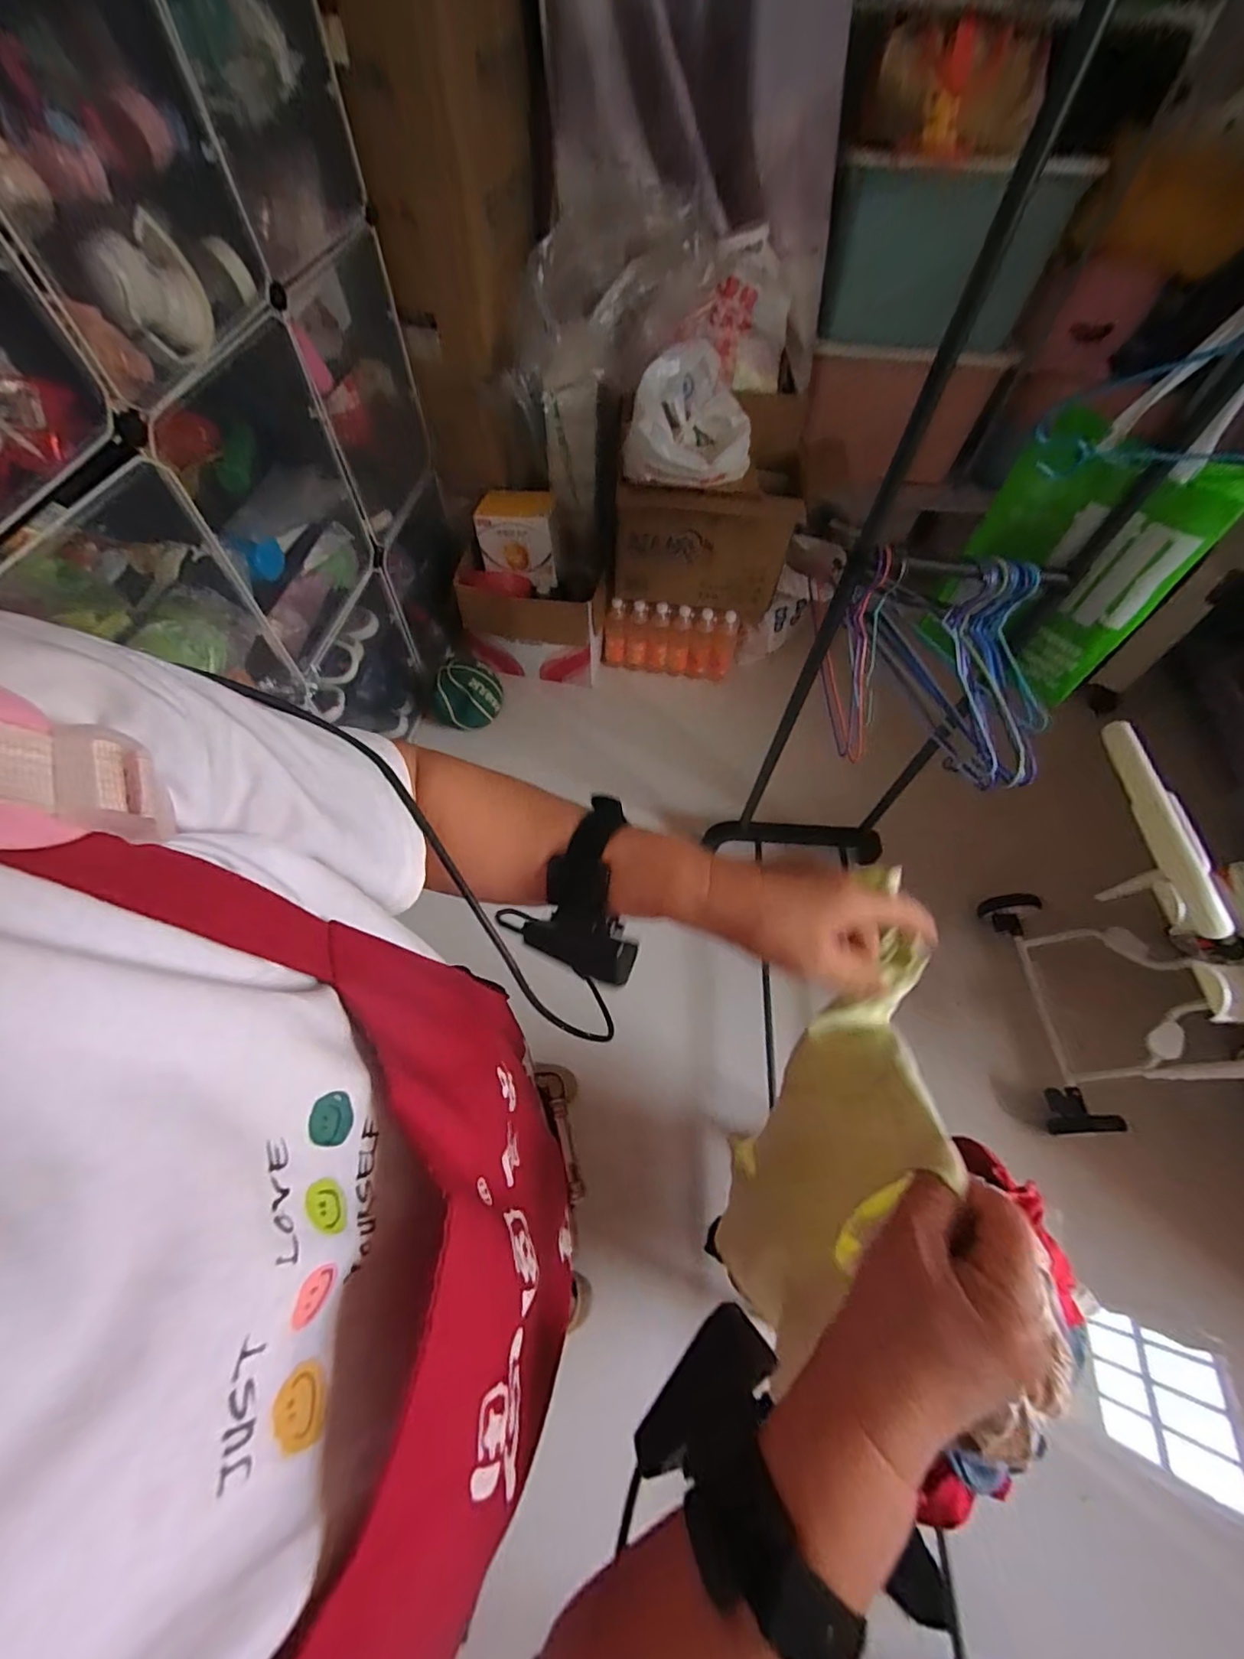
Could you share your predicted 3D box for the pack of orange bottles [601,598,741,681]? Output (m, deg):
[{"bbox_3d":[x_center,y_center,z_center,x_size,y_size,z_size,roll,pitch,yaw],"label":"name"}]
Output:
[{"bbox_3d":[0.146,-0.552,1.681,0.392,0.222,0.063,9,61,3],"label":"pack of orange bottles"}]

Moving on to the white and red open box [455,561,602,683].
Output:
[{"bbox_3d":[-0.253,-0.559,1.635,0.387,0.311,0.168,-1,61,-2],"label":"white and red open box"}]

